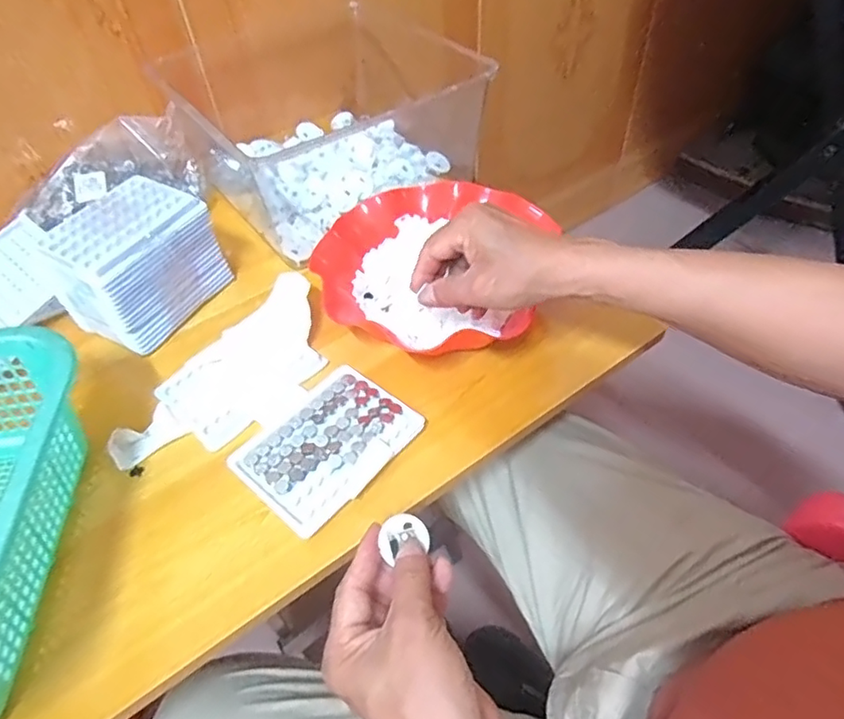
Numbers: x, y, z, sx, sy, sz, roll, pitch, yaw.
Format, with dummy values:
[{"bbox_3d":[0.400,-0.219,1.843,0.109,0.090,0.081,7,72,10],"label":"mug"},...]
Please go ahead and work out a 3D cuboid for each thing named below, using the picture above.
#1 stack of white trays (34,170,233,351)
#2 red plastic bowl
[{"bbox_3d":[-0.273,-0.093,0.567,0.088,0.103,0.133,25,55,23],"label":"stack of white trays"},{"bbox_3d":[0.012,-0.096,0.575,0.210,0.058,0.186,2,49,5],"label":"red plastic bowl"}]

